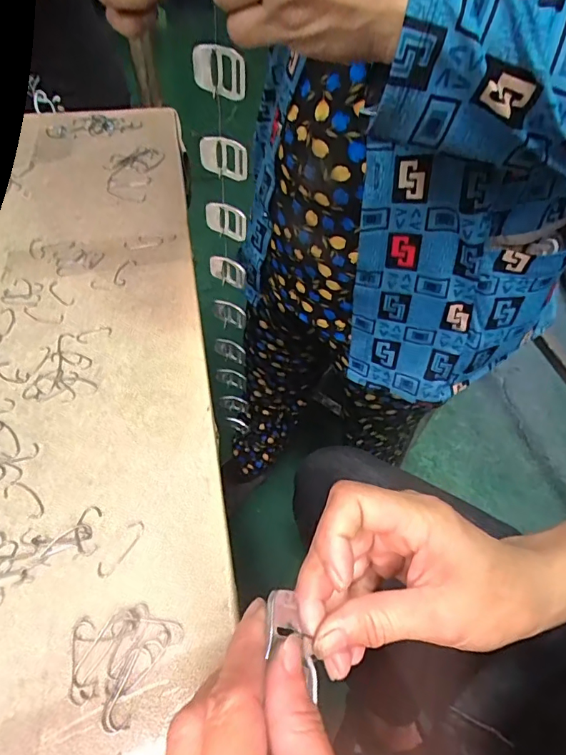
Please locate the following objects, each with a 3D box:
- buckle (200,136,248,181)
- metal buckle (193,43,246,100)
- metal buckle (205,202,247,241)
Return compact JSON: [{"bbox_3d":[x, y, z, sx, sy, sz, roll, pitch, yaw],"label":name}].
[{"bbox_3d":[-0.044,-0.164,0.357,0.040,0.031,0.004,20,56,13],"label":"buckle"},{"bbox_3d":[-0.042,-0.198,0.310,0.041,0.029,0.005,27,58,16],"label":"metal buckle"},{"bbox_3d":[-0.047,-0.129,0.395,0.037,0.029,0.004,19,56,12],"label":"metal buckle"}]

